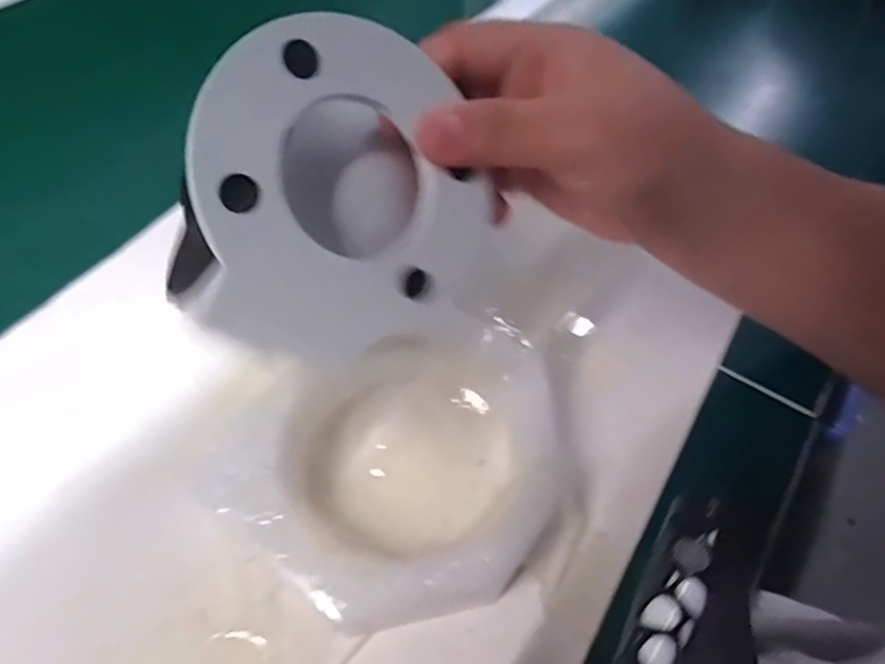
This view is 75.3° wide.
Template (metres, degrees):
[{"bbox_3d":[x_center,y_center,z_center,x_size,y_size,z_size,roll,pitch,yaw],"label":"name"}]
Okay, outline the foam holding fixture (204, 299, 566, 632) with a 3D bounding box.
[{"bbox_3d":[-0.014,0.057,0.263,0.118,0.045,0.153,36,61,23],"label":"foam holding fixture"}]

